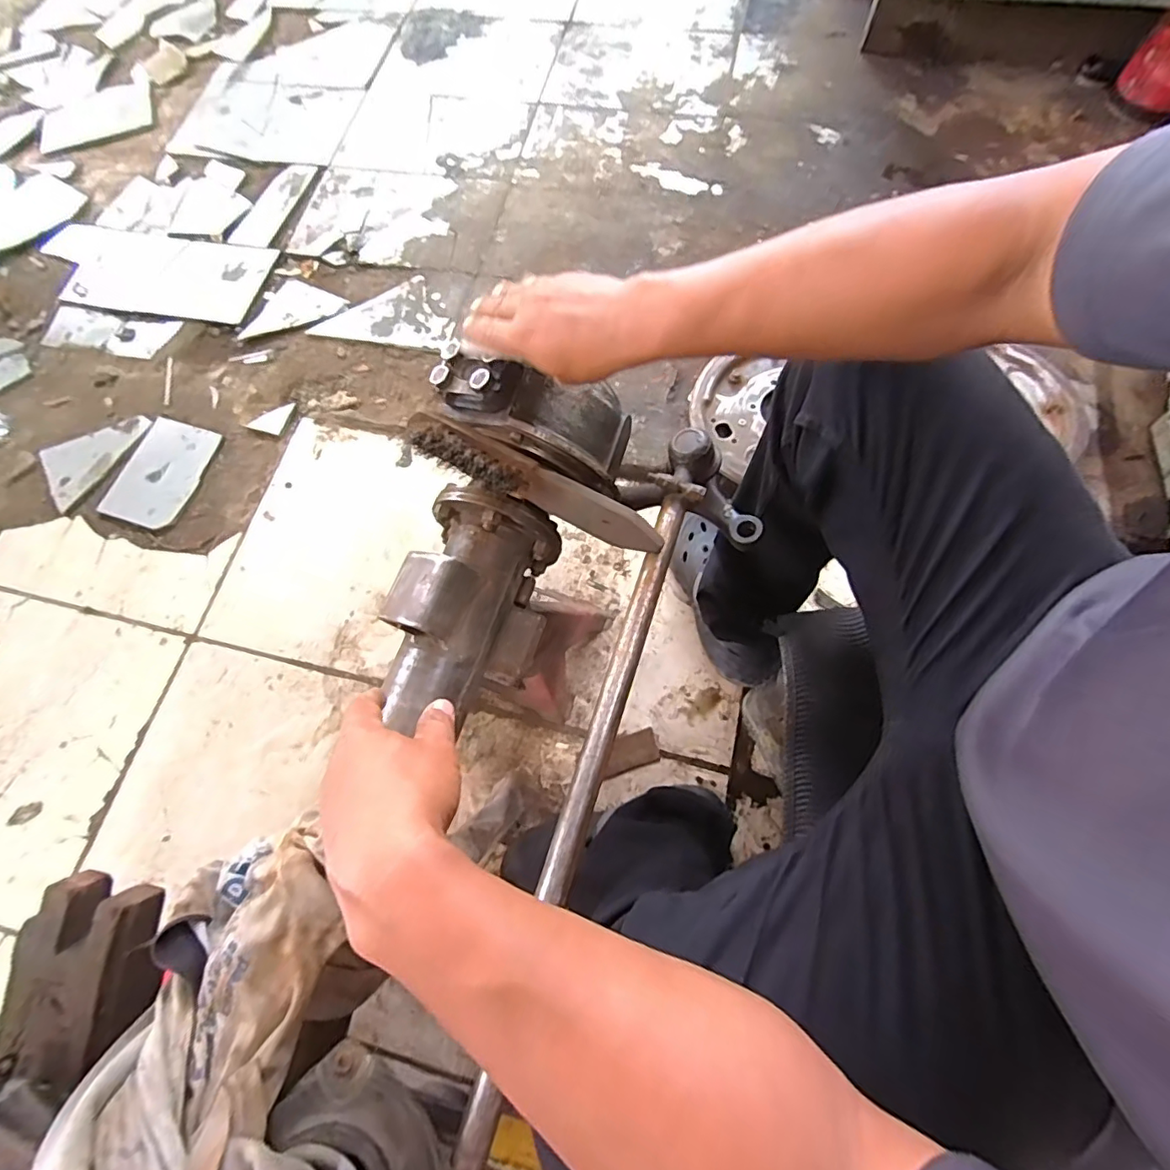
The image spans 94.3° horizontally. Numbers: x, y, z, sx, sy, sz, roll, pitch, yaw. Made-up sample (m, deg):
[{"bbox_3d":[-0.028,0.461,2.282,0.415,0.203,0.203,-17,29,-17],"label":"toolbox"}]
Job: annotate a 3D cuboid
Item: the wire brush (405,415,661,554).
[{"bbox_3d":[-0.044,-0.084,0.452,0.228,0.034,0.042,26,73,11],"label":"wire brush"}]

